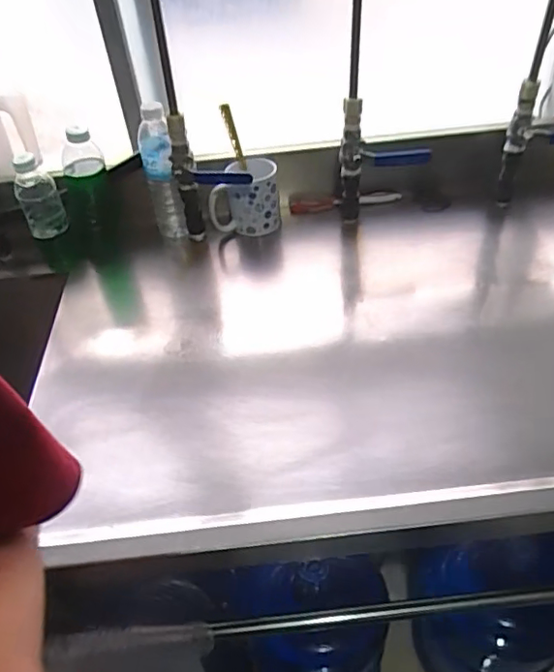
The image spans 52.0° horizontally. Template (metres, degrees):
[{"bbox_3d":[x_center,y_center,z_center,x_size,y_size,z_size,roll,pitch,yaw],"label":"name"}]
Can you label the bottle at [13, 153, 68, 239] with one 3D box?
[{"bbox_3d":[-0.344,-0.204,0.810,0.056,0.125,0.049,-22,46,-17],"label":"bottle"}]

